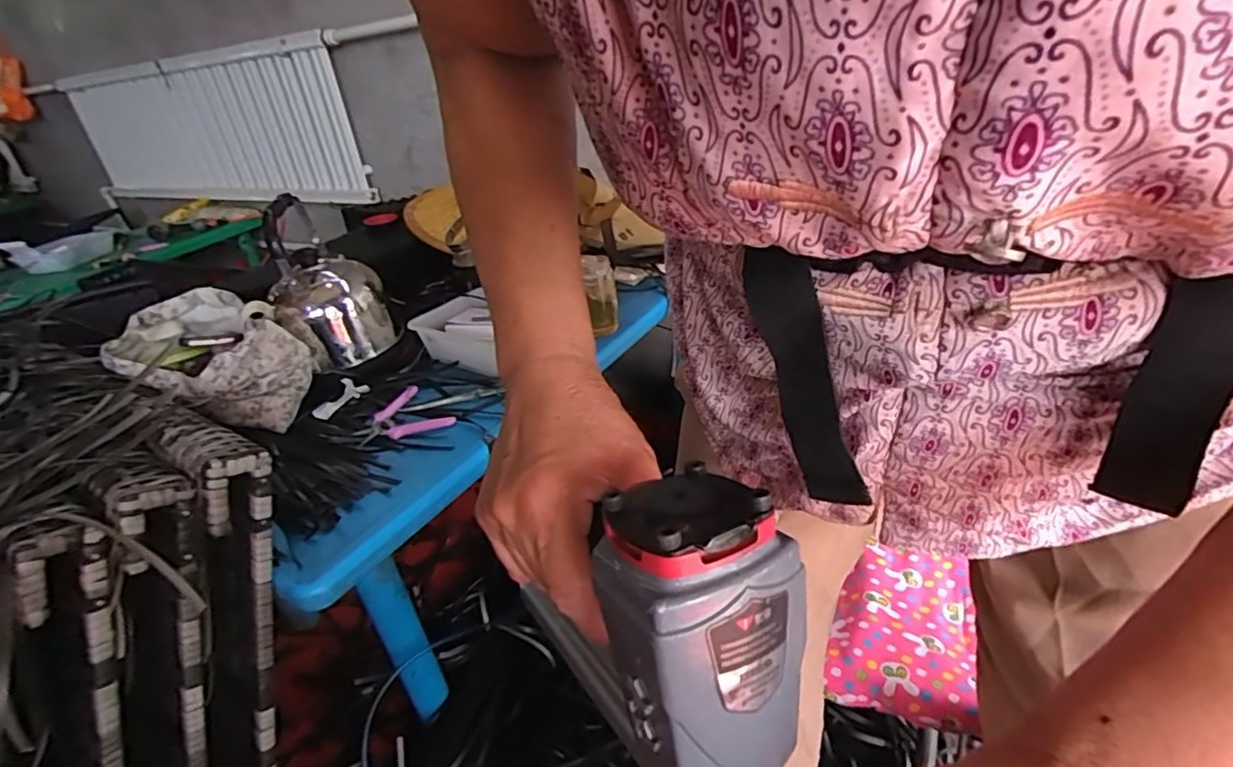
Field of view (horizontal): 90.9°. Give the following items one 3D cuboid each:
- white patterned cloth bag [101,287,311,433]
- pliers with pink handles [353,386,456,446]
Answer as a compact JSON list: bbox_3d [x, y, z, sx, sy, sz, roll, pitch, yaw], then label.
[{"bbox_3d":[-0.626,-0.035,0.955,0.242,0.151,0.250,-24,35,-27],"label":"white patterned cloth bag"},{"bbox_3d":[-0.349,0.056,0.968,0.126,0.011,0.145,-28,36,-31],"label":"pliers with pink handles"}]

